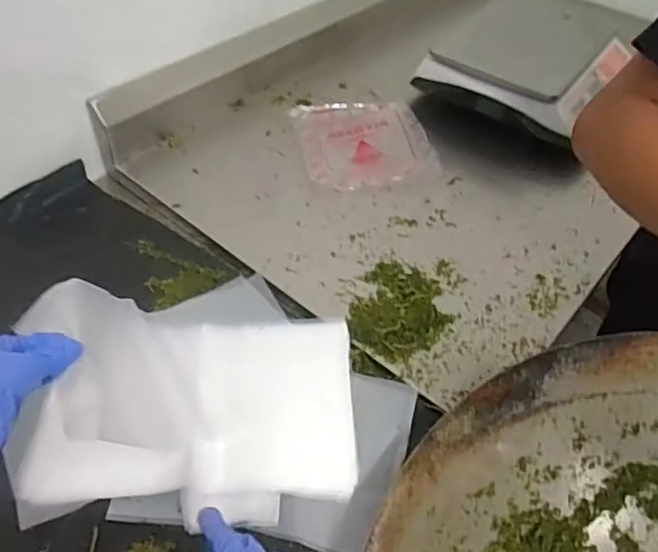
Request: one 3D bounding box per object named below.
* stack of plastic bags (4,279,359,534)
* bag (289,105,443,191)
[{"bbox_3d":[-0.142,0.100,0.604,0.344,0.167,0.230,0,47,-4],"label":"stack of plastic bags"},{"bbox_3d":[0.056,-0.227,0.986,0.205,0.034,0.229,-5,47,-9],"label":"bag"}]

